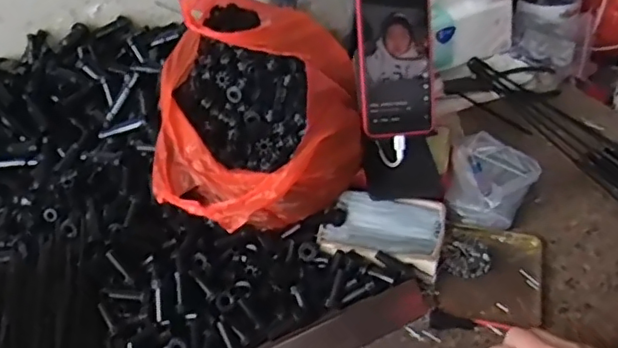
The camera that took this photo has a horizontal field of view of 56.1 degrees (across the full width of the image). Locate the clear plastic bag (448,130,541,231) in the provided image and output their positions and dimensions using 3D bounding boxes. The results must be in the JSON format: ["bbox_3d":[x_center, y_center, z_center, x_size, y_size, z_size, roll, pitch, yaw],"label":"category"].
[{"bbox_3d":[0.209,0.005,0.659,0.088,0.041,0.115,9,44,17],"label":"clear plastic bag"}]

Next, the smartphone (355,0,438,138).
[{"bbox_3d":[0.091,-0.122,0.606,0.079,0.162,0.014,-5,11,2],"label":"smartphone"}]

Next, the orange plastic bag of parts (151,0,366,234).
[{"bbox_3d":[-0.057,-0.073,0.652,0.219,0.150,0.293,-7,42,1],"label":"orange plastic bag of parts"}]

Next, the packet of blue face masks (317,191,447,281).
[{"bbox_3d":[0.081,0.055,0.615,0.121,0.018,0.095,11,45,19],"label":"packet of blue face masks"}]

